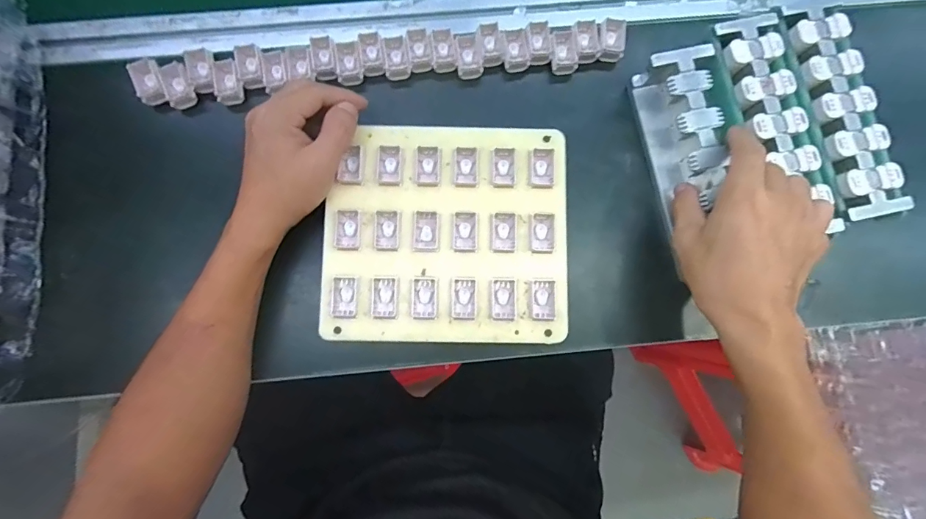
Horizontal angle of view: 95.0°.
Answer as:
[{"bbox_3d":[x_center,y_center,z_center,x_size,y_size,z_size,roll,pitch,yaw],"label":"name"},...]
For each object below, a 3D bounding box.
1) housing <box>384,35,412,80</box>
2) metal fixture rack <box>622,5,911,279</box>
[{"bbox_3d":[-0.061,-0.181,0.385,0.020,0.015,0.033,-11,82,-3],"label":"housing"},{"bbox_3d":[0.252,-0.107,0.360,0.173,0.051,0.184,-13,78,-3],"label":"metal fixture rack"}]

